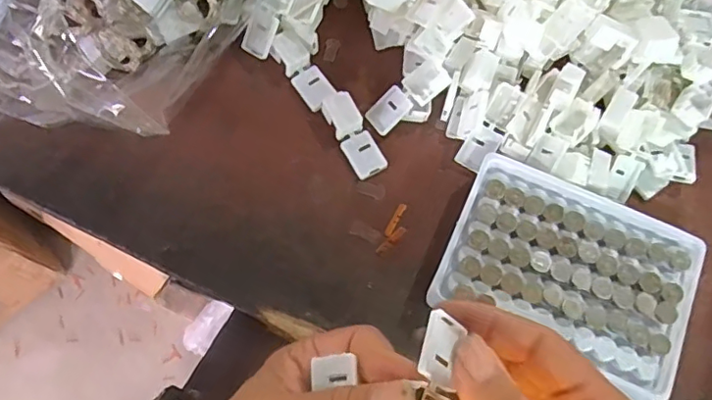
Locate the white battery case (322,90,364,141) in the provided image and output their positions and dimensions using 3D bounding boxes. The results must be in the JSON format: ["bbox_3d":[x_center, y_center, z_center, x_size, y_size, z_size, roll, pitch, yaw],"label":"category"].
[{"bbox_3d":[-0.009,-0.054,0.348,0.019,0.010,0.028,-25,74,-10],"label":"white battery case"}]

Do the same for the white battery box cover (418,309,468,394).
[{"bbox_3d":[0.033,0.059,0.219,0.018,0.004,0.027,38,54,-25],"label":"white battery box cover"}]

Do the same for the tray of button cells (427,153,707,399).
[{"bbox_3d":[0.117,0.037,0.310,0.129,0.023,0.096,23,74,7],"label":"tray of button cells"}]

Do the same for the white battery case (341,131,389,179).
[{"bbox_3d":[0.005,-0.027,0.343,0.021,0.005,0.027,-28,74,-11],"label":"white battery case"}]

